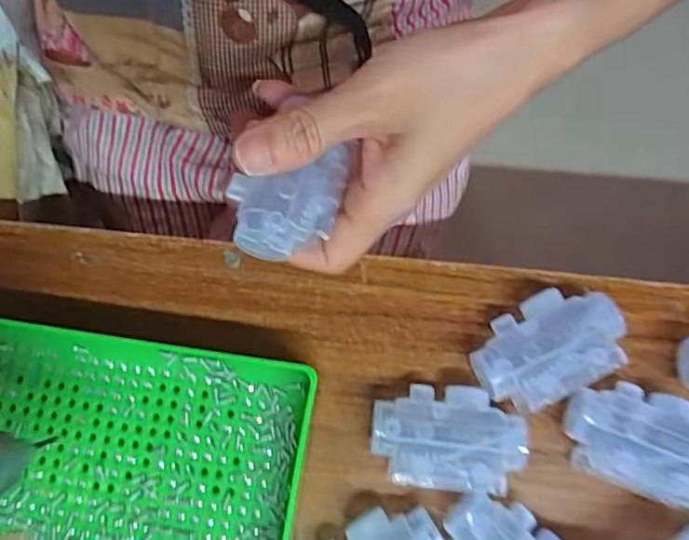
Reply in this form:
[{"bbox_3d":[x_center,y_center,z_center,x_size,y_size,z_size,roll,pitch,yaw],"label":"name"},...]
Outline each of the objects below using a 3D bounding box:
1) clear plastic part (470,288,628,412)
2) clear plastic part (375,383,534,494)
[{"bbox_3d":[0.096,0.037,0.281,0.068,0.025,0.046,-30,79,-4],"label":"clear plastic part"},{"bbox_3d":[0.047,0.079,0.276,0.068,0.028,0.045,5,78,3],"label":"clear plastic part"}]

